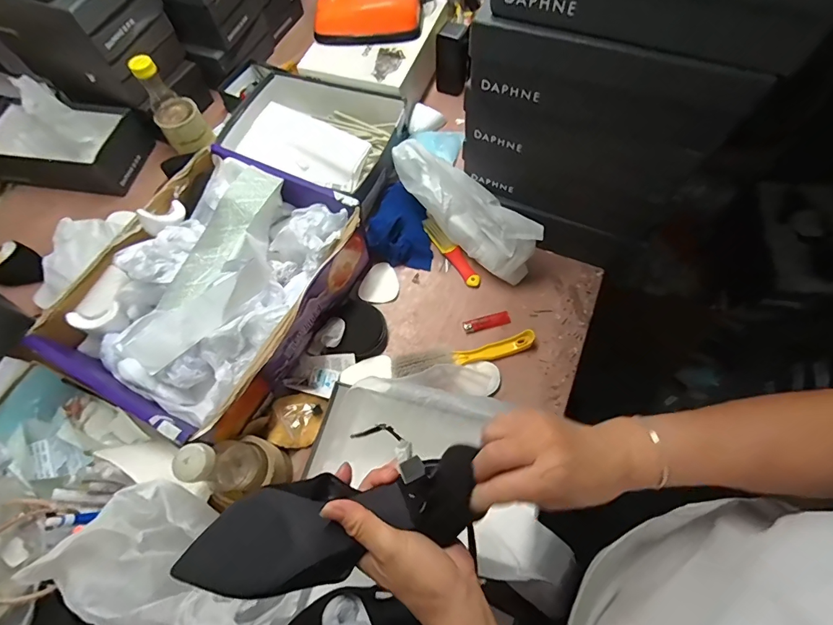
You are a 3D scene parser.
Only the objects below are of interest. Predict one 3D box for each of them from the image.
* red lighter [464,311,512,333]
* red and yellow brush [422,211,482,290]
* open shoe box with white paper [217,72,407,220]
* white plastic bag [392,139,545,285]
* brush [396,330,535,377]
[{"bbox_3d":[0.118,0.016,0.702,0.079,0.013,0.022,-11,65,-2],"label":"red lighter"},{"bbox_3d":[0.061,-0.109,0.746,0.026,0.030,0.154,-32,68,-11],"label":"red and yellow brush"},{"bbox_3d":[-0.198,-0.345,0.824,0.350,0.084,0.244,24,69,13],"label":"open shoe box with white paper"},{"bbox_3d":[0.081,-0.178,0.689,0.298,0.118,0.079,43,74,7],"label":"white plastic bag"},{"bbox_3d":[0.075,0.064,0.660,0.226,0.039,0.034,-15,65,-4],"label":"brush"}]

